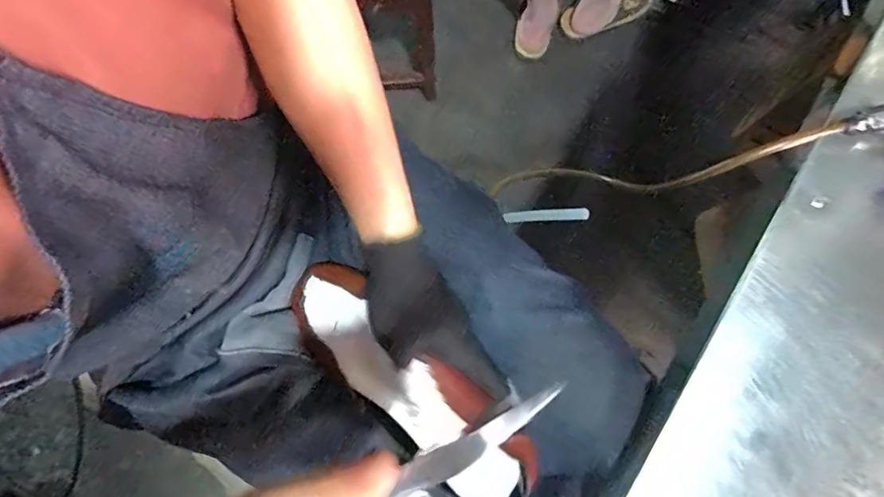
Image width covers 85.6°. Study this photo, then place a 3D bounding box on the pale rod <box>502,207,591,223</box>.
[{"bbox_3d":[0.113,-0.037,0.523,0.103,0.017,0.014,1,74,45],"label":"pale rod"}]

